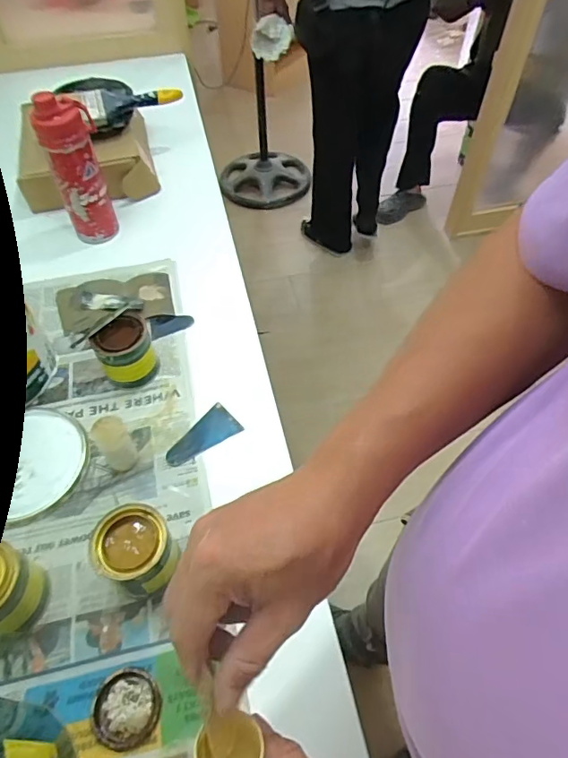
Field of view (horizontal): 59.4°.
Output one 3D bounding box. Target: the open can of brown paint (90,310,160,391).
[{"bbox_3d":[-0.204,-0.034,0.644,0.070,0.073,0.065,-21,57,-15],"label":"open can of brown paint"}]

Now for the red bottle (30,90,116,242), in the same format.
[{"bbox_3d":[-0.307,-0.307,0.750,0.075,0.224,0.064,-19,57,-14],"label":"red bottle"}]

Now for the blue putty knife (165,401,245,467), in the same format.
[{"bbox_3d":[-0.104,0.073,0.621,0.097,0.004,0.047,-37,62,-24],"label":"blue putty knife"}]

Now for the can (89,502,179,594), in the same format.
[{"bbox_3d":[-0.146,0.174,0.500,0.074,0.072,0.068,0,54,1],"label":"can"}]

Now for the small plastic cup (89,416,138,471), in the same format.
[{"bbox_3d":[-0.198,0.076,0.581,0.037,0.052,0.047,-27,59,-19],"label":"small plastic cup"}]

